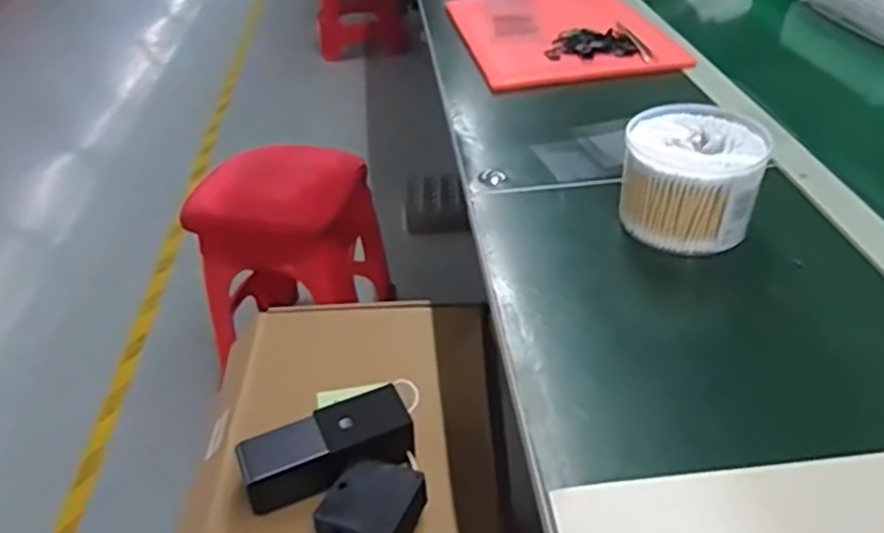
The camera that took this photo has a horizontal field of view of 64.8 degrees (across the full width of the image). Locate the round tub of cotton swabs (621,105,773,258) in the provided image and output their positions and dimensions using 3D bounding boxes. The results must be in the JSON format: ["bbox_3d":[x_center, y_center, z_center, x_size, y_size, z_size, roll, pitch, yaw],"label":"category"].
[{"bbox_3d":[0.205,-0.075,0.576,0.106,0.073,0.114,8,38,15],"label":"round tub of cotton swabs"}]

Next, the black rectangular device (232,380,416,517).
[{"bbox_3d":[-0.105,0.169,0.643,0.155,0.049,0.057,-18,39,-19],"label":"black rectangular device"}]

